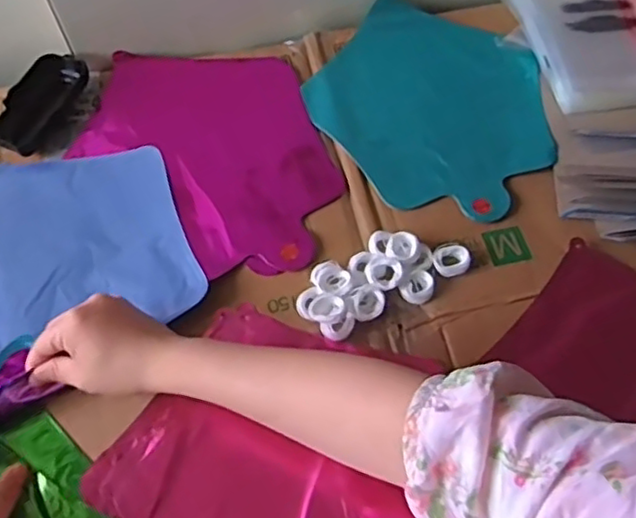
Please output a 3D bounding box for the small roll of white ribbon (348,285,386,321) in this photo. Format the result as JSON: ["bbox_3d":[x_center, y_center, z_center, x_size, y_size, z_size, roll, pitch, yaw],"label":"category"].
[{"bbox_3d":[0.038,0.036,0.523,0.027,0.019,0.027,0,62,0],"label":"small roll of white ribbon"}]

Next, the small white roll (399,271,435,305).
[{"bbox_3d":[0.080,0.023,0.533,0.027,0.013,0.024,-35,67,-17],"label":"small white roll"}]

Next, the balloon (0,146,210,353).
[{"bbox_3d":[-0.221,-0.014,0.556,0.223,0.012,0.178,-14,63,-7],"label":"balloon"}]

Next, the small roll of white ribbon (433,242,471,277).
[{"bbox_3d":[0.107,0.000,0.544,0.029,0.012,0.028,0,62,0],"label":"small roll of white ribbon"}]

